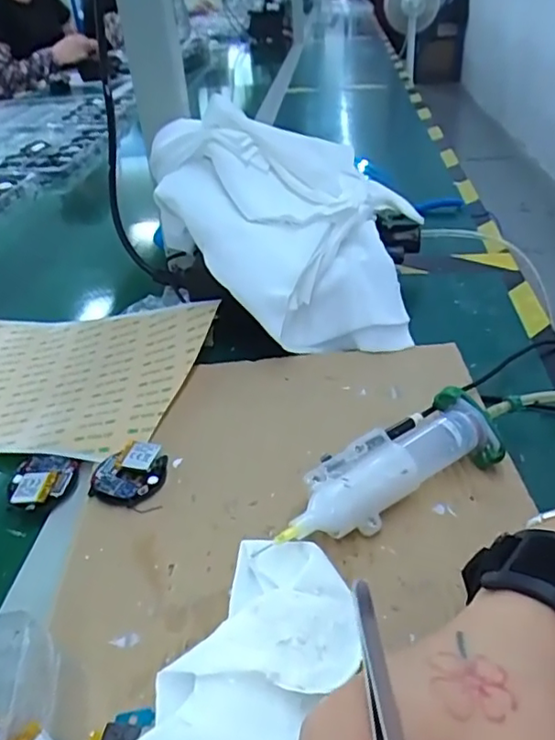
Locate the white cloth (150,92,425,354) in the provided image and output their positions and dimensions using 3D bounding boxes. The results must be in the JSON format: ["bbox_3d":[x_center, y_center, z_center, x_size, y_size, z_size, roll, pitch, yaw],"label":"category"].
[{"bbox_3d":[0.001,-0.115,0.483,0.216,0.135,0.187,0,36,9],"label":"white cloth"}]

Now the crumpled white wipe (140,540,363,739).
[{"bbox_3d":[-0.007,0.125,0.249,0.065,0.015,0.123,12,39,24],"label":"crumpled white wipe"}]

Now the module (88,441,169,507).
[{"bbox_3d":[-0.087,0.060,0.351,0.041,0.009,0.043,14,40,27],"label":"module"}]

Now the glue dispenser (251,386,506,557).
[{"bbox_3d":[0.058,0.055,0.324,0.136,0.032,0.043,-22,38,-21],"label":"glue dispenser"}]

